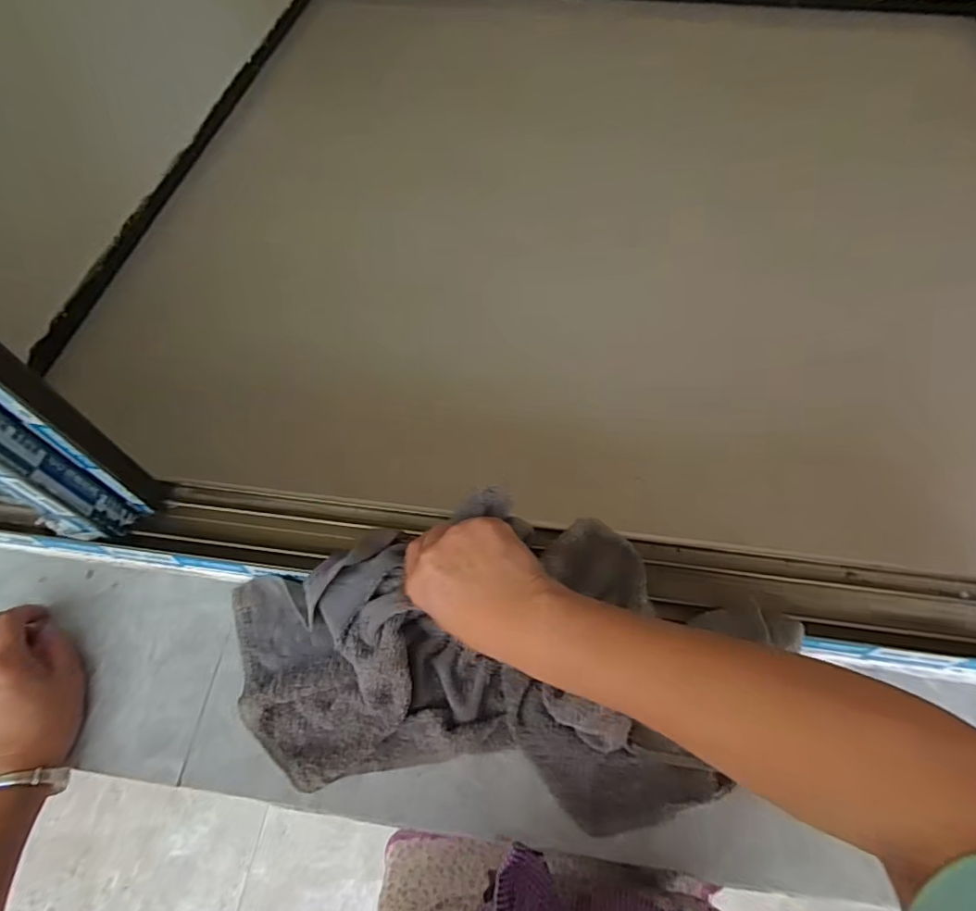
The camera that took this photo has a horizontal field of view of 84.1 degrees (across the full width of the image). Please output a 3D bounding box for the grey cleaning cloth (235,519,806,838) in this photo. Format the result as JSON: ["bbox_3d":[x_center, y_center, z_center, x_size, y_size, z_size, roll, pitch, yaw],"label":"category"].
[{"bbox_3d":[-0.004,0.153,0.388,0.391,0.071,0.176,2,62,5],"label":"grey cleaning cloth"}]

